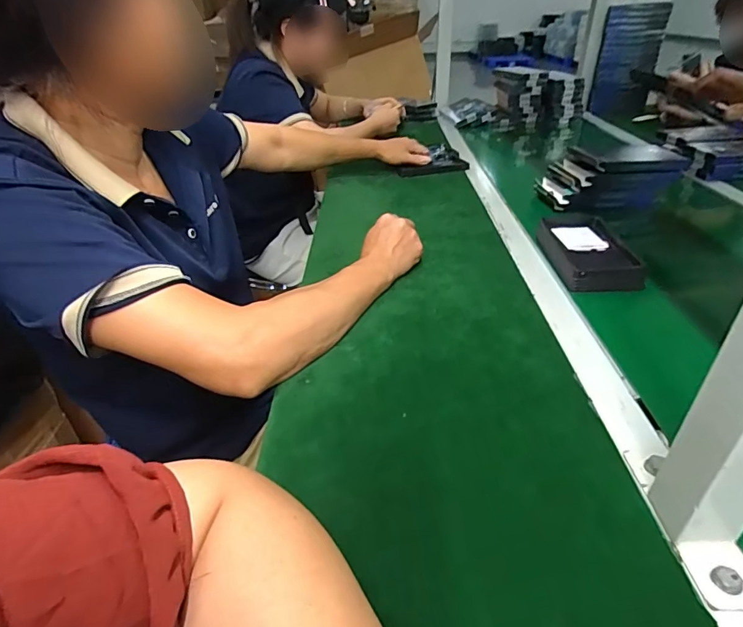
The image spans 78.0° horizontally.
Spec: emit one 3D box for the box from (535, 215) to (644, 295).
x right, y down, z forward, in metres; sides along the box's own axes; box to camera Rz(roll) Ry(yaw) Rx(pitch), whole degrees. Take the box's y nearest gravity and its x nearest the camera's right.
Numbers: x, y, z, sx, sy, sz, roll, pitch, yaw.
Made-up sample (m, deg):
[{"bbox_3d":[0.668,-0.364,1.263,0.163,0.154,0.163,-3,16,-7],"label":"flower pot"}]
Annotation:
[{"bbox_3d":[0.299,-0.091,0.646,0.101,0.032,0.184,-1,34,2],"label":"box"}]

